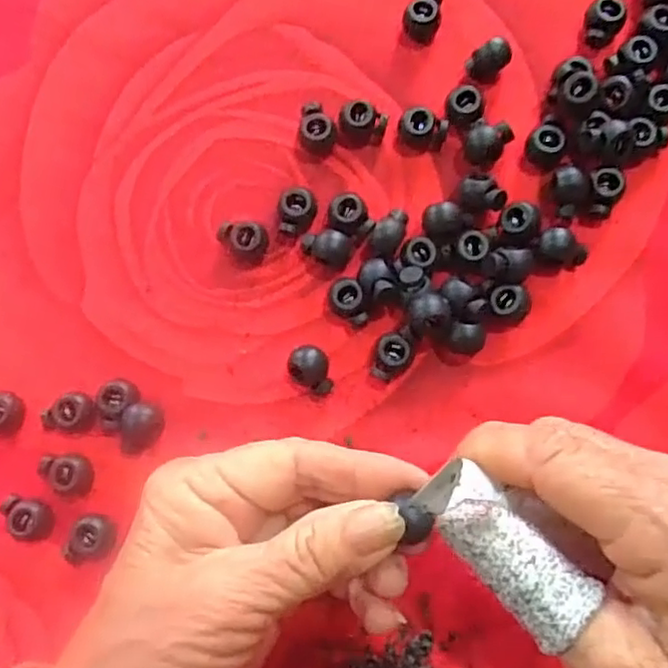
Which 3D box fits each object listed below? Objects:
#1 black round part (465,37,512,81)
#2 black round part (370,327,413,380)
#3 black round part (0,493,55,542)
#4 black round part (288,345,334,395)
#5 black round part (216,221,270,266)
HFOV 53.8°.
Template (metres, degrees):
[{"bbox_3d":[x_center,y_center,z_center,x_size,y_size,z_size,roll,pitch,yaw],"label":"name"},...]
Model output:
[{"bbox_3d":[0.062,-0.109,0.263,0.016,0.011,0.011,-32,82,-3],"label":"black round part"},{"bbox_3d":[0.022,0.008,0.250,0.012,0.013,0.020,18,82,4],"label":"black round part"},{"bbox_3d":[-0.115,0.069,0.246,0.017,0.010,0.013,19,82,5],"label":"black round part"},{"bbox_3d":[-0.009,0.014,0.251,0.014,0.013,0.019,-13,81,0],"label":"black round part"},{"bbox_3d":[-0.036,-0.036,0.259,0.018,0.012,0.013,9,81,3],"label":"black round part"}]

